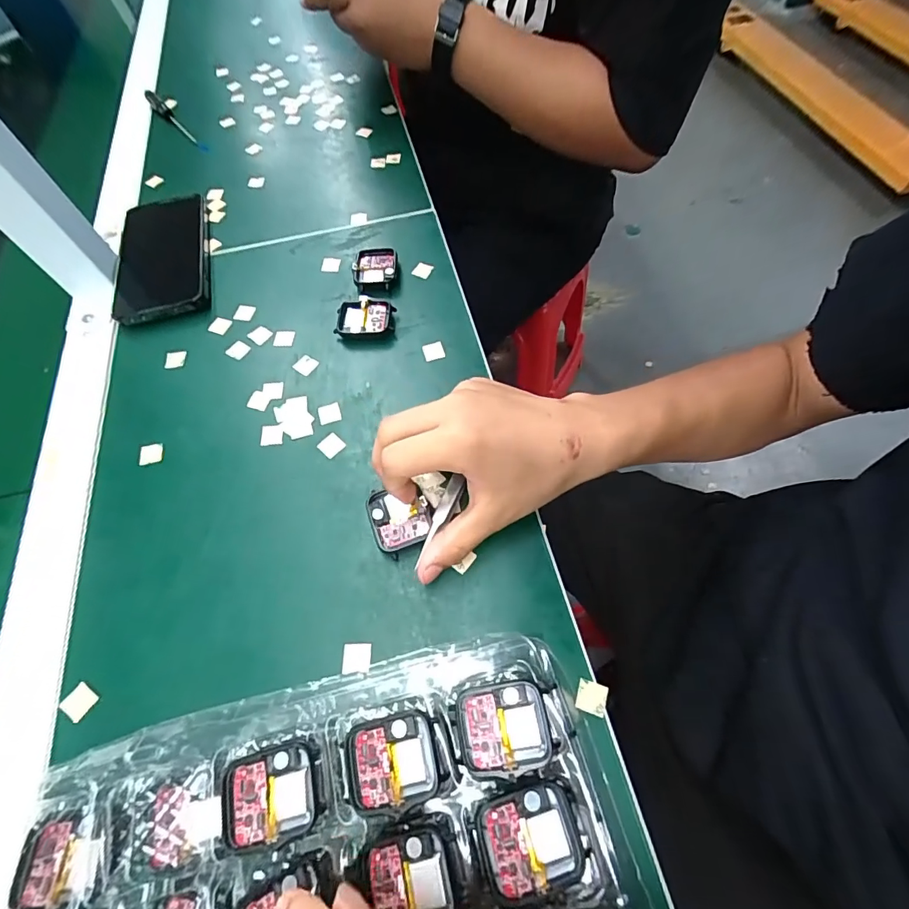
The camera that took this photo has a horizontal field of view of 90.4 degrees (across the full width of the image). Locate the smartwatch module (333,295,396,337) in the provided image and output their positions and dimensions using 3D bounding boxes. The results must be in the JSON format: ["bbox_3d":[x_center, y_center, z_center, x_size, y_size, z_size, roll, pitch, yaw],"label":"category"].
[{"bbox_3d":[-0.074,-0.111,0.371,0.047,0.014,0.037,-1,63,3],"label":"smartwatch module"}]

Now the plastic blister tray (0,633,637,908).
[{"bbox_3d":[-0.052,0.241,0.183,0.276,0.042,0.273,-12,63,-3],"label":"plastic blister tray"}]

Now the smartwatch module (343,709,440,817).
[{"bbox_3d":[-0.031,0.145,0.214,0.044,0.005,0.037,-14,63,-4],"label":"smartwatch module"}]

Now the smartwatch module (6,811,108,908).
[{"bbox_3d":[-0.182,0.189,0.209,0.039,0.005,0.036,-3,63,2],"label":"smartwatch module"}]

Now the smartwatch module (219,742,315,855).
[{"bbox_3d":[-0.088,0.160,0.212,0.041,0.005,0.037,-14,63,-3],"label":"smartwatch module"}]

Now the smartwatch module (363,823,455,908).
[{"bbox_3d":[-0.021,0.182,0.197,0.039,0.007,0.031,-6,63,1],"label":"smartwatch module"}]

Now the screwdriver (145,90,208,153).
[{"bbox_3d":[-0.327,-0.392,0.529,0.014,0.012,0.144,-39,69,-14],"label":"screwdriver"}]

